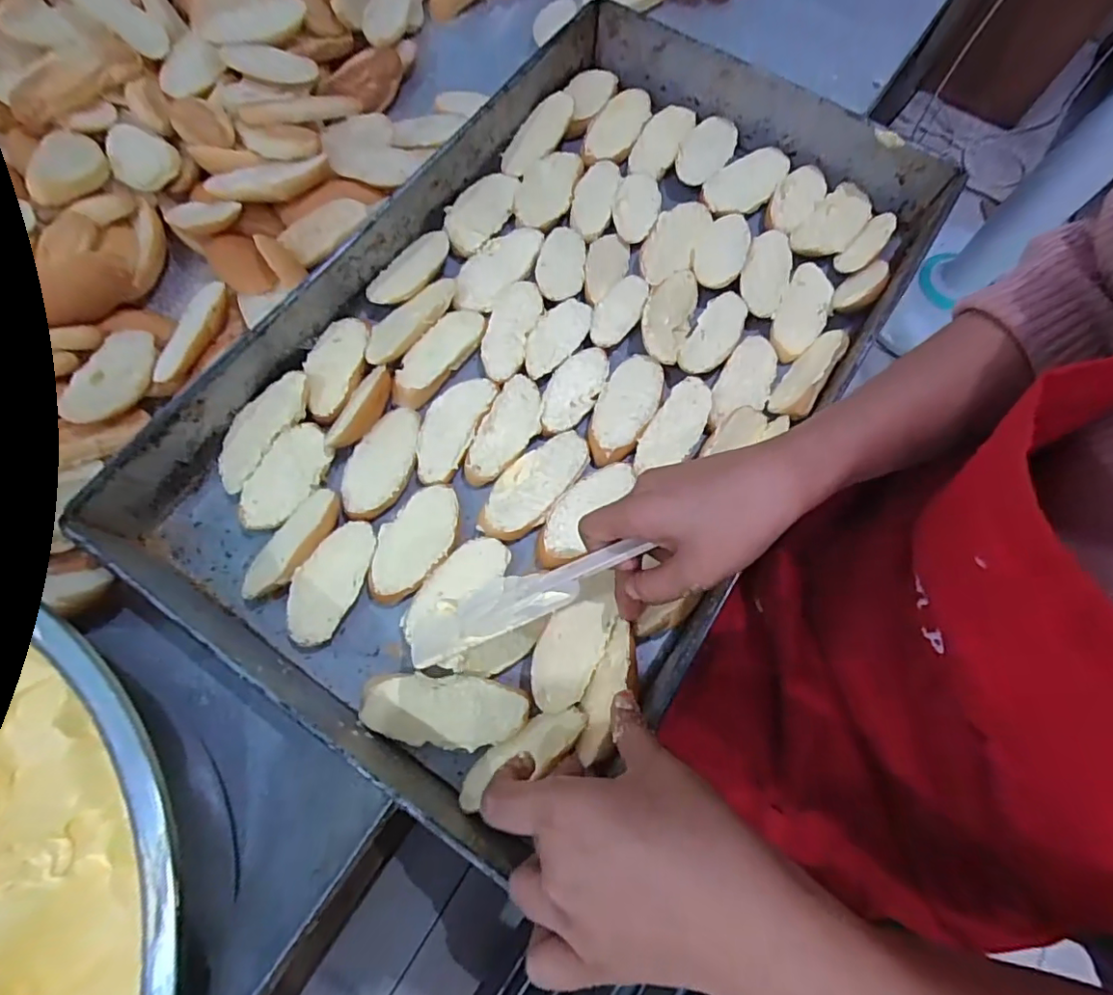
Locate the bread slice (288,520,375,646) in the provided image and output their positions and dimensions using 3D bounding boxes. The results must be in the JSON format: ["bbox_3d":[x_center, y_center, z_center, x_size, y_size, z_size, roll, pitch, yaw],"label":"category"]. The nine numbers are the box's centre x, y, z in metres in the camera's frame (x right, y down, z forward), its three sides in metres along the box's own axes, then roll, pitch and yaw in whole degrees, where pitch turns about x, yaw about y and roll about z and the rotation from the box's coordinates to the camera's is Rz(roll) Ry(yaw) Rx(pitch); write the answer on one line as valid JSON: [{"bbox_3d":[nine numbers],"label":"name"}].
[{"bbox_3d":[-0.154,0.056,0.371,0.041,0.015,0.084,16,71,4],"label":"bread slice"}]

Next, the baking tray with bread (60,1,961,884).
[{"bbox_3d":[0.010,-0.119,0.420,0.367,0.064,0.607,33,74,8],"label":"baking tray with bread"}]

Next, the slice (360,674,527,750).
[{"bbox_3d":[-0.071,0.135,0.346,0.101,0.021,0.041,5,71,0],"label":"slice"}]

